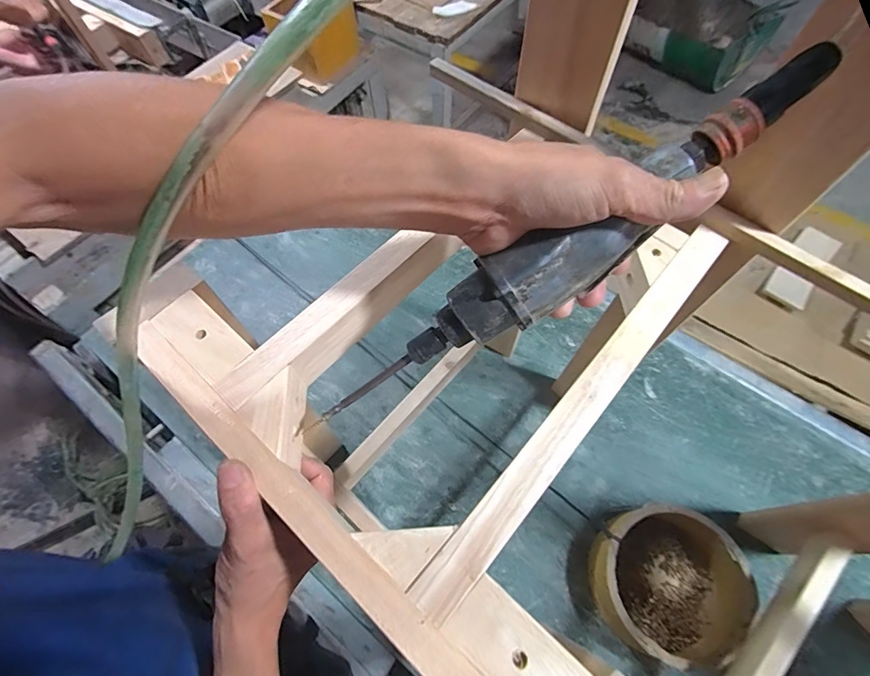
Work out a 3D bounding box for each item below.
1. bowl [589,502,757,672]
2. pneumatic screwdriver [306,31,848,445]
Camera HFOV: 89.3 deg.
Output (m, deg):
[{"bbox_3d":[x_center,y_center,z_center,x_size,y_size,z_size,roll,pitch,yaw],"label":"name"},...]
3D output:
[{"bbox_3d":[0.378,0.385,0.709,0.231,0.102,0.211,-1,63,1],"label":"bowl"},{"bbox_3d":[0.068,-0.044,0.276,0.363,0.039,0.042,-35,65,11],"label":"pneumatic screwdriver"}]

